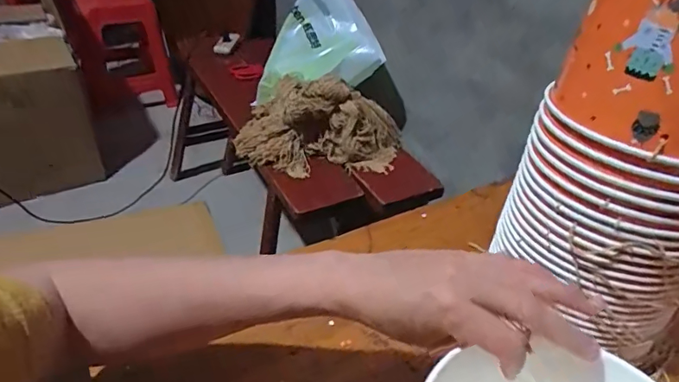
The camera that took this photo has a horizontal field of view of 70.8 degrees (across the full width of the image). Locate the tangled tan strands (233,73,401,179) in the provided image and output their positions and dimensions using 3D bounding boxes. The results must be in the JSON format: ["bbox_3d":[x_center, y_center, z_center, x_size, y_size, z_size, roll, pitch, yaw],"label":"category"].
[{"bbox_3d":[-0.043,-0.145,1.066,0.376,0.176,0.137,3,36,-3],"label":"tangled tan strands"}]

